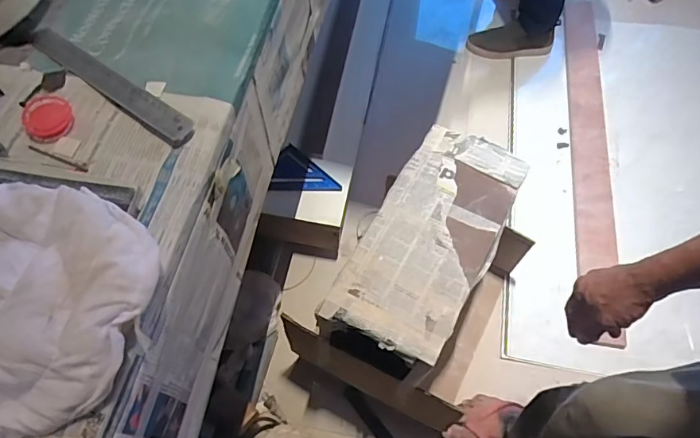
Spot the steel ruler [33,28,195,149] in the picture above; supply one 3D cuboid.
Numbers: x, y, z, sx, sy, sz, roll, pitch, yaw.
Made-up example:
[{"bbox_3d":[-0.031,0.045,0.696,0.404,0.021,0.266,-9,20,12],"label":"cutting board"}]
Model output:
[{"bbox_3d":[-0.243,-0.140,0.473,0.225,0.012,0.032,34,66,17],"label":"steel ruler"}]

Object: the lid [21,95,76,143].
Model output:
[{"bbox_3d":[-0.289,-0.097,0.448,0.049,0.012,0.043,24,64,12],"label":"lid"}]

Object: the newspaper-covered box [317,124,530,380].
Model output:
[{"bbox_3d":[0.131,0.050,0.809,0.190,0.138,0.403,27,65,14],"label":"newspaper-covered box"}]

